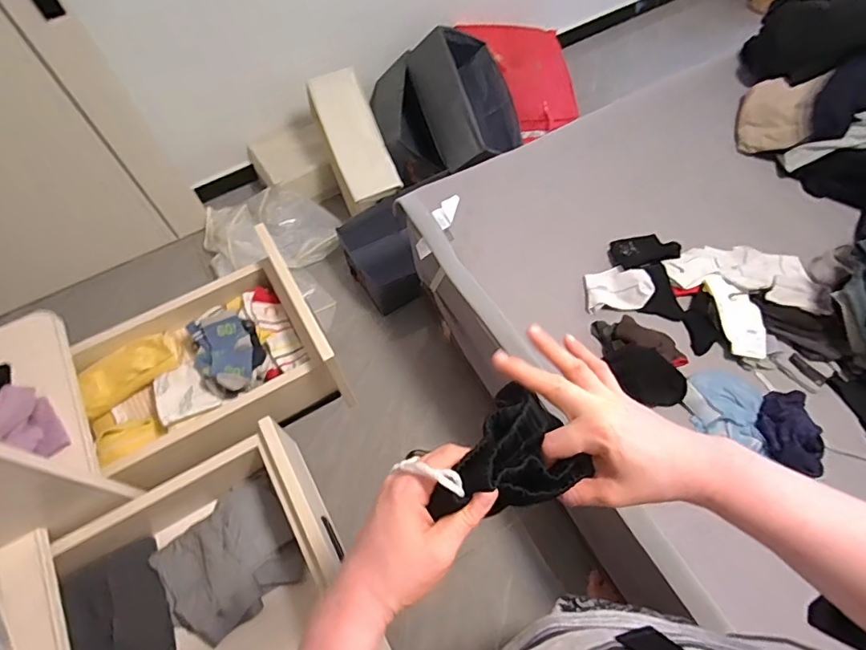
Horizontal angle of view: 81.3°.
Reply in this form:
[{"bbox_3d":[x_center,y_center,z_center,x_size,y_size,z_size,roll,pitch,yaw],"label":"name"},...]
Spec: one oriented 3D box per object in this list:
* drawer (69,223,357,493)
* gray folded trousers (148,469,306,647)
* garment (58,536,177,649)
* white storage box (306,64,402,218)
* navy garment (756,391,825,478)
[{"bbox_3d":[-0.399,0.066,0.868,0.403,0.156,0.324,-30,62,-12],"label":"drawer"},{"bbox_3d":[-0.321,0.368,0.802,0.207,0.062,0.179,-36,63,-15],"label":"gray folded trousers"},{"bbox_3d":[-0.453,0.435,0.731,0.088,0.109,0.228,-24,60,-9],"label":"garment"},{"bbox_3d":[-0.283,-0.616,1.749,0.180,0.244,0.431,-23,101,-13],"label":"white storage box"},{"bbox_3d":[0.661,0.197,0.939,0.093,0.070,0.156,-1,60,5],"label":"navy garment"}]

